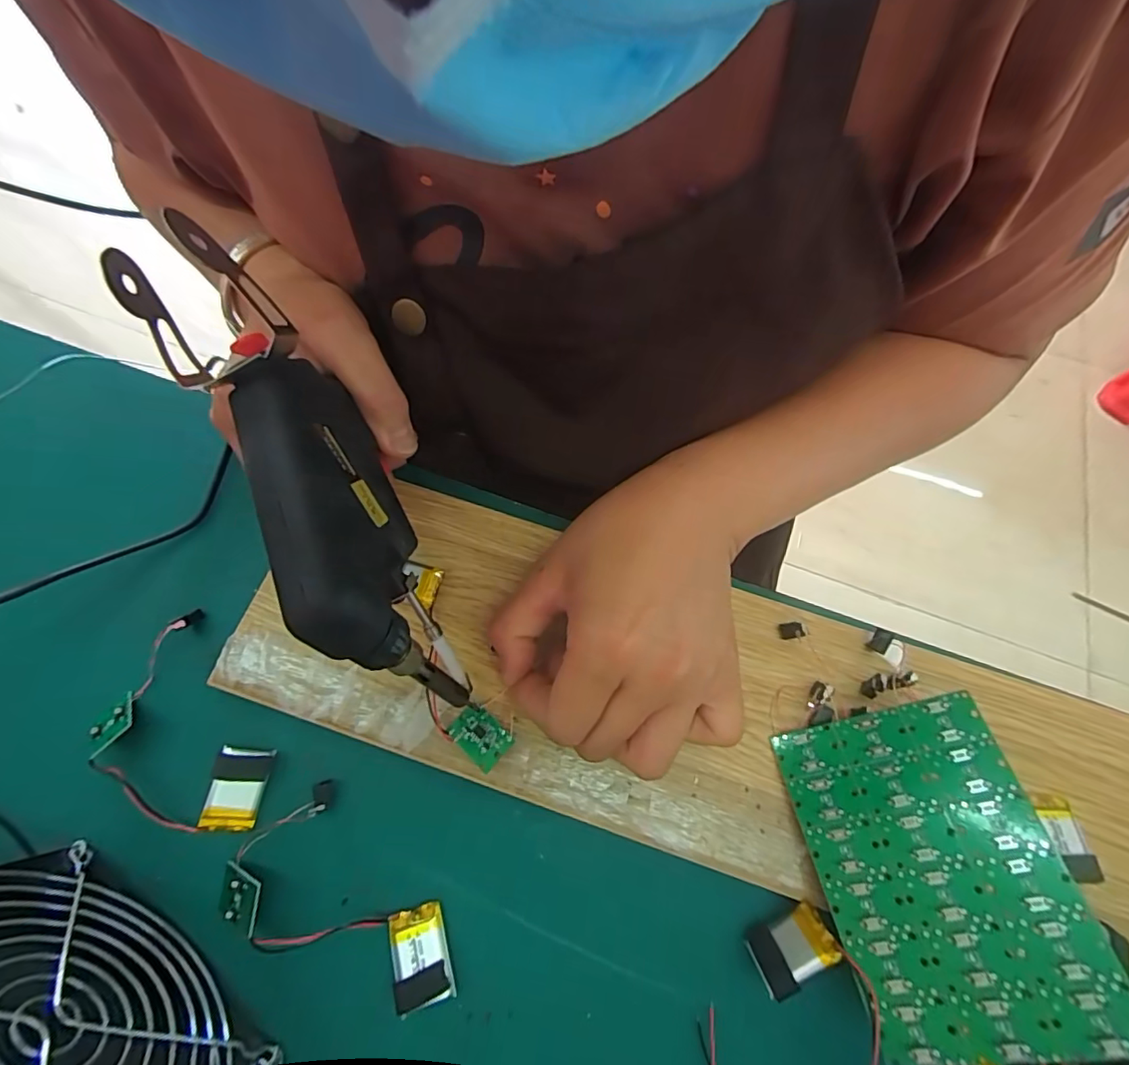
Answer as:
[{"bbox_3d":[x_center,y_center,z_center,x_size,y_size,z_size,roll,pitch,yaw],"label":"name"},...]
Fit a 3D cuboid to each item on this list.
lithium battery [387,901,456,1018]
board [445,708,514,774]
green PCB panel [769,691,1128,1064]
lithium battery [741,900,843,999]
[{"bbox_3d":[-0.056,0.165,0.206,0.022,0.008,0.031,-14,69,-8],"label":"lithium battery"},{"bbox_3d":[-0.037,0.088,0.228,0.025,0.007,0.018,37,71,12],"label":"board"},{"bbox_3d":[0.134,0.123,0.194,0.076,0.004,0.106,-23,59,19],"label":"green PCB panel"},{"bbox_3d":[0.087,0.160,0.202,0.031,0.004,0.020,-33,32,-1],"label":"lithium battery"}]

